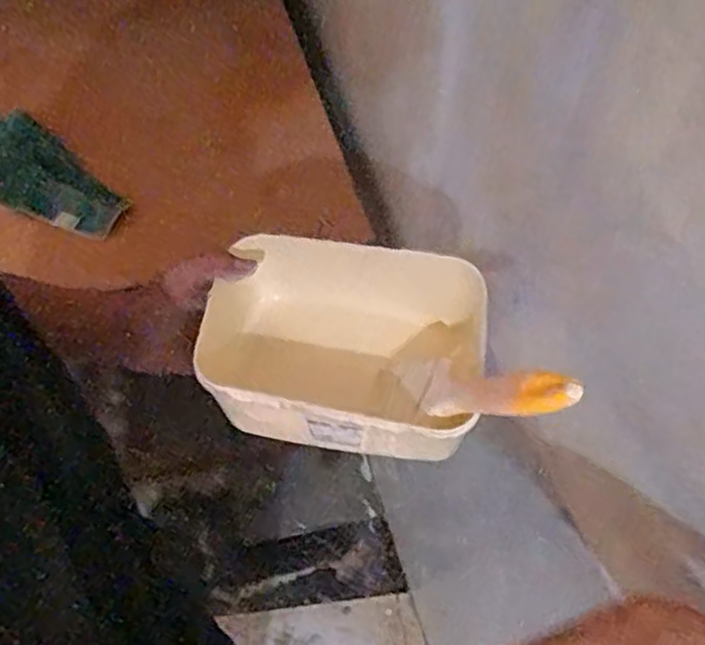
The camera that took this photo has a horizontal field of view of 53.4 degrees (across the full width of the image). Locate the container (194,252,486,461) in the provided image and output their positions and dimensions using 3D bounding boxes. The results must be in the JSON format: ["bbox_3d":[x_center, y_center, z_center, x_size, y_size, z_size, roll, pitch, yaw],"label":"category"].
[{"bbox_3d":[-0.006,0.027,0.509,0.176,0.105,0.136,8,51,6],"label":"container"}]

